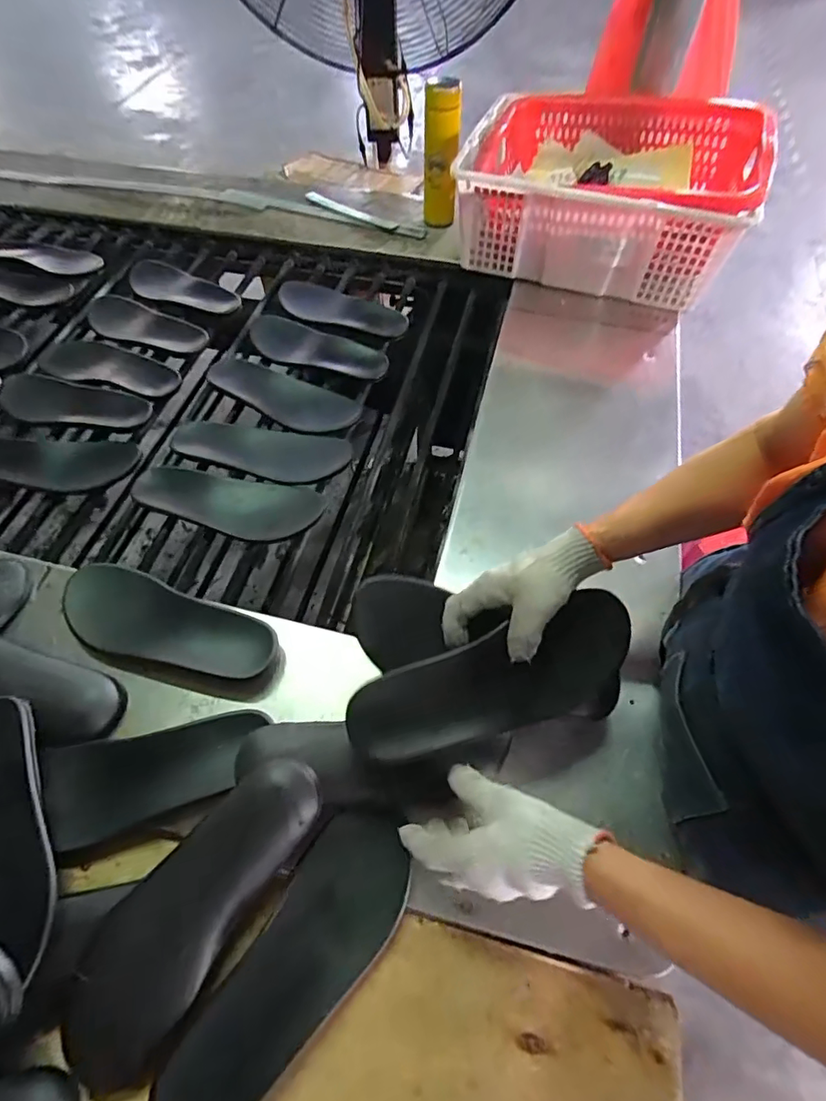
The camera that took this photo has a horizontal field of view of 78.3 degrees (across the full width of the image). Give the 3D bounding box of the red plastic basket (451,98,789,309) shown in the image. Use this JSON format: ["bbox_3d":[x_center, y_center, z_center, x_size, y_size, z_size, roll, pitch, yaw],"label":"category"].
[{"bbox_3d":[0.339,-0.638,0.913,0.457,0.182,0.338,17,61,10],"label":"red plastic basket"}]

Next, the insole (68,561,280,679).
[{"bbox_3d":[-0.293,0.081,0.585,0.278,0.043,0.100,18,60,11],"label":"insole"}]

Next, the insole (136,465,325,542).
[{"bbox_3d":[-0.256,-0.070,0.704,0.247,0.028,0.099,9,59,6],"label":"insole"}]

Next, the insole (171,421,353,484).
[{"bbox_3d":[-0.226,-0.148,0.756,0.258,0.021,0.089,4,59,2],"label":"insole"}]

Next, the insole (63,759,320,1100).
[{"bbox_3d":[-0.189,0.299,0.426,0.090,0.038,0.268,30,63,17],"label":"insole"}]

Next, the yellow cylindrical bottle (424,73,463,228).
[{"bbox_3d":[0.053,-0.720,0.939,0.061,0.221,0.058,2,60,2],"label":"yellow cylindrical bottle"}]

